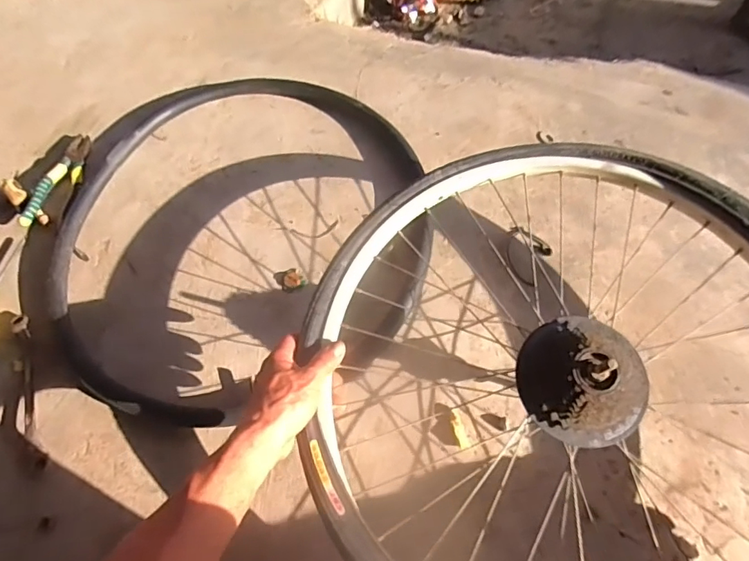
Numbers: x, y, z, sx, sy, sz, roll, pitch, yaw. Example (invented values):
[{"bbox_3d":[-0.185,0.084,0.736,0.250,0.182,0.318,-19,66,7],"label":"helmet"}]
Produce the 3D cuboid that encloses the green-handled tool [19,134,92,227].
[{"bbox_3d":[-0.511,-0.165,0.823,0.056,0.030,0.190,4,66,6],"label":"green-handled tool"}]

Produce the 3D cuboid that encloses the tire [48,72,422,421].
[{"bbox_3d":[-0.213,-0.108,0.769,0.571,0.041,0.629,-23,66,-7],"label":"tire"}]

